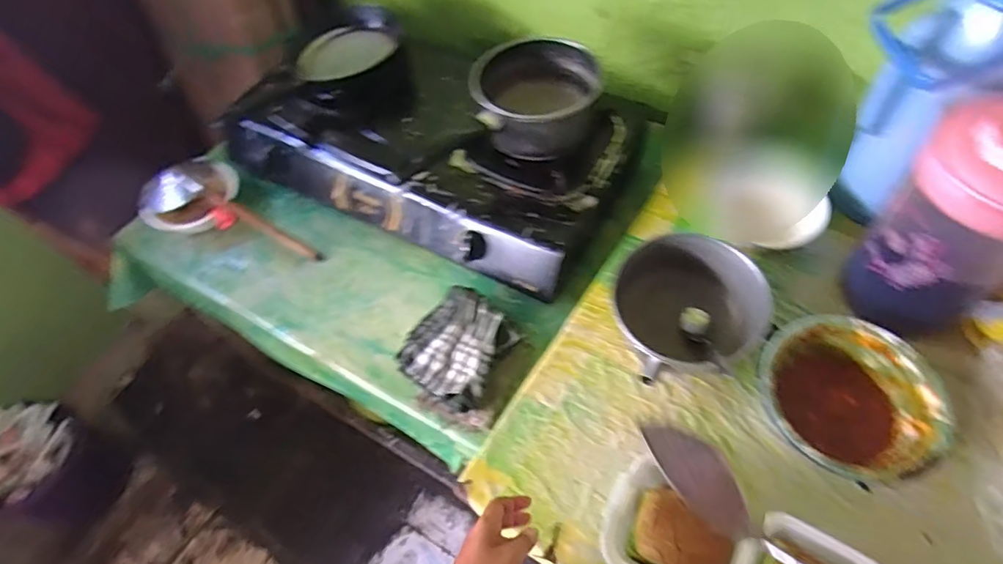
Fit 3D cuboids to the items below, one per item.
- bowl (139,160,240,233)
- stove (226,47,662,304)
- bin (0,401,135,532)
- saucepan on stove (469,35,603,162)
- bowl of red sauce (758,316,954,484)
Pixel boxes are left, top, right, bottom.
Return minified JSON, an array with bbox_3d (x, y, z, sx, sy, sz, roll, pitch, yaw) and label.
[{"bbox_3d":[-0.561,-0.157,0.982,0.155,0.083,0.154,-2,57,4],"label":"bowl"},{"bbox_3d":[-0.126,-0.256,0.963,0.664,0.135,0.389,24,62,19],"label":"stove"},{"bbox_3d":[-1.076,0.451,1.320,0.242,0.346,0.242,9,58,11],"label":"bin"},{"bbox_3d":[0.050,-0.265,0.843,0.182,0.119,0.170,-6,57,1],"label":"saucepan on stove"},{"bbox_3d":[0.381,0.134,0.618,0.171,0.065,0.180,-2,57,4],"label":"bowl of red sauce"}]

